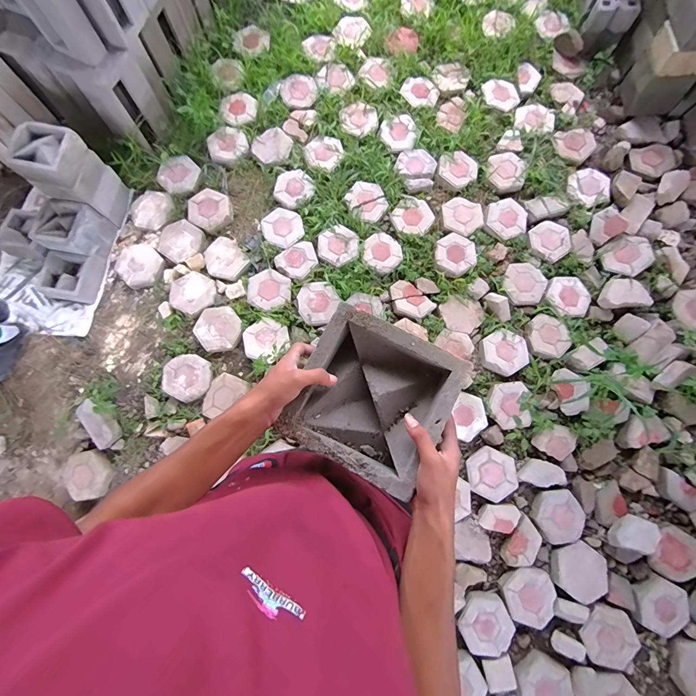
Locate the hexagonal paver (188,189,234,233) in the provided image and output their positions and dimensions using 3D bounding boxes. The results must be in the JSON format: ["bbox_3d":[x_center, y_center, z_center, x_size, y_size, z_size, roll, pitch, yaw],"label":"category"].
[{"bbox_3d":[-0.671,-0.668,1.650,0.200,0.058,0.216,-5,80,0],"label":"hexagonal paver"}]

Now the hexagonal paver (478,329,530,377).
[{"bbox_3d":[0.712,0.018,1.542,0.210,0.054,0.196,-33,81,-5],"label":"hexagonal paver"}]

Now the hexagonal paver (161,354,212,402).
[{"bbox_3d":[-0.694,0.124,1.458,0.189,0.048,0.195,32,82,6],"label":"hexagonal paver"}]

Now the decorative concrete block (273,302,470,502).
[{"bbox_3d":[0.034,0.069,0.473,0.191,0.059,0.194,26,81,5],"label":"decorative concrete block"}]

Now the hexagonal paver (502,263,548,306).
[{"bbox_3d":[0.835,-0.302,1.600,0.194,0.043,0.215,25,81,5],"label":"hexagonal paver"}]

